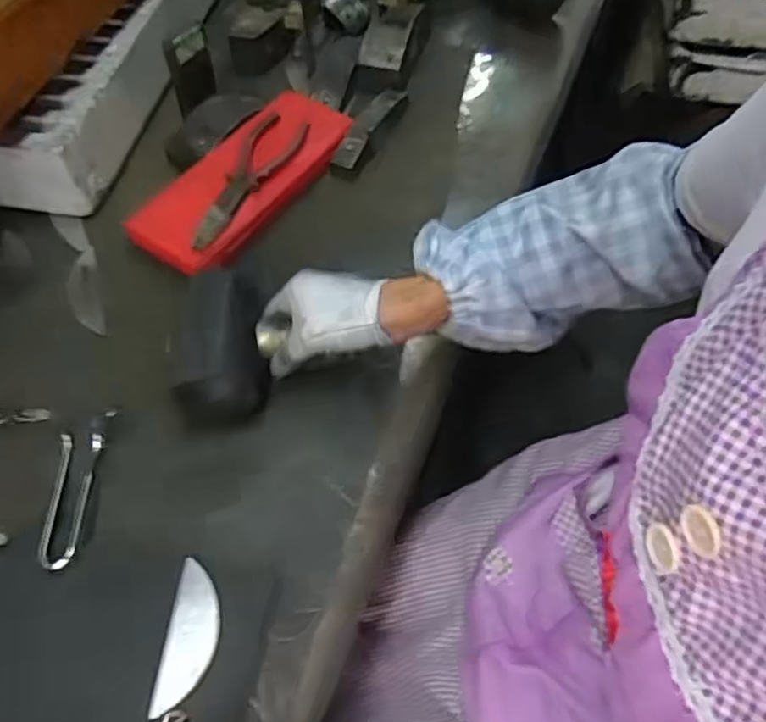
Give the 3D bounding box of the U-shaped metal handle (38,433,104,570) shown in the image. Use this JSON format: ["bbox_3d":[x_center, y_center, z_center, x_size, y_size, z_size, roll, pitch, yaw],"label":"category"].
[{"bbox_3d":[-0.235,0.103,0.512,0.031,0.009,0.105,4,55,-15],"label":"U-shaped metal handle"}]

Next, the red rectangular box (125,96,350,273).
[{"bbox_3d":[-0.134,-0.189,0.689,0.106,0.033,0.255,30,62,18],"label":"red rectangular box"}]

